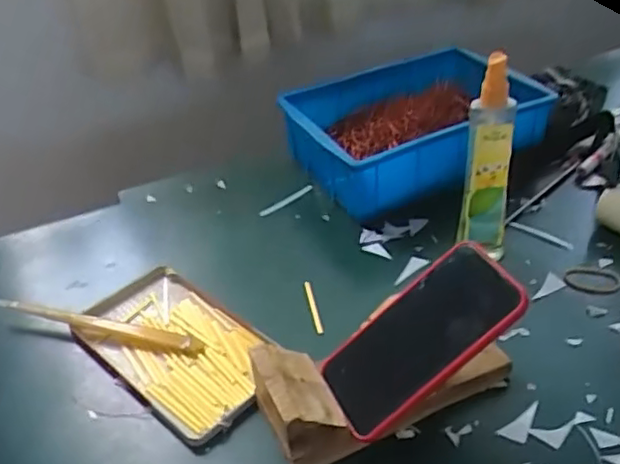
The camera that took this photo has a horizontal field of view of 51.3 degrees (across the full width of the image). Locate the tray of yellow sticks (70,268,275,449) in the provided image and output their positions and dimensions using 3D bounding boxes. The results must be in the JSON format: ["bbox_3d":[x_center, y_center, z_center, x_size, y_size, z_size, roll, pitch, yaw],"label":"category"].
[{"bbox_3d":[-0.124,0.103,0.602,0.206,0.014,0.118,28,47,35],"label":"tray of yellow sticks"}]

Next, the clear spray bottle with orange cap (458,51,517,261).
[{"bbox_3d":[0.170,-0.061,0.613,0.040,0.209,0.028,2,37,8],"label":"clear spray bottle with orange cap"}]

